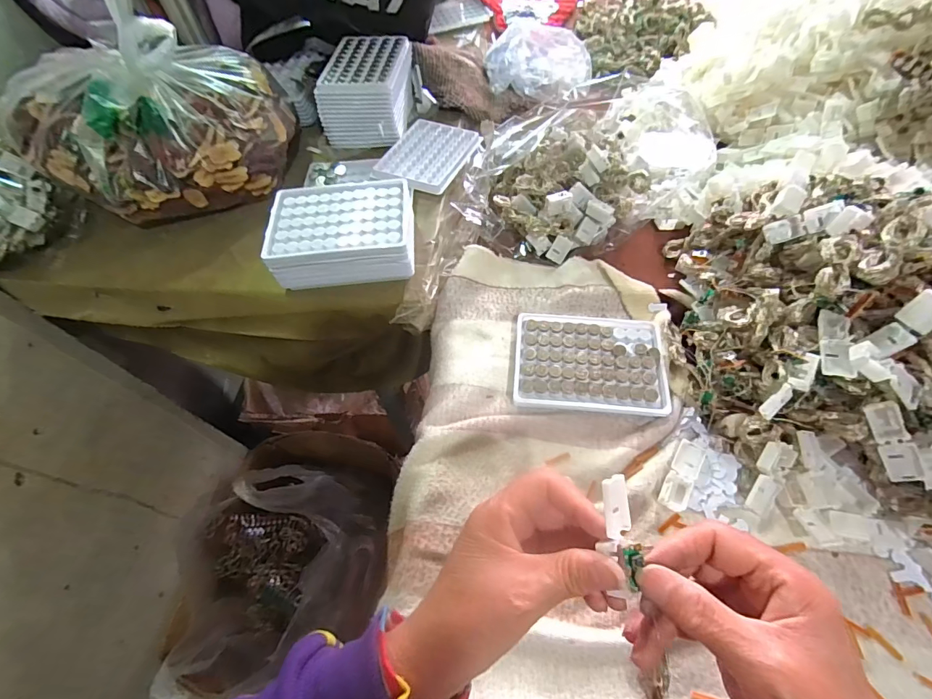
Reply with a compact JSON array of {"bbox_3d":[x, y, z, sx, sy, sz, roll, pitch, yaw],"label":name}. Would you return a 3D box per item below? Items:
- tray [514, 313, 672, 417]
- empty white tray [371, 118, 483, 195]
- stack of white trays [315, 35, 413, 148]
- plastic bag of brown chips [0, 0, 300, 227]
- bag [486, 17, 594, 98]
[{"bbox_3d":[0.110,0.009,0.383,0.128,0.012,0.093,3,59,7],"label":"tray"},{"bbox_3d":[-0.047,-0.232,0.510,0.089,0.017,0.130,17,61,15],"label":"empty white tray"},{"bbox_3d":[-0.120,-0.322,0.536,0.094,0.067,0.140,5,59,8],"label":"stack of white trays"},{"bbox_3d":[-0.331,-0.254,0.458,0.224,0.177,0.234,31,66,22],"label":"plastic bag of brown chips"},{"bbox_3d":[0.102,-0.409,0.612,0.148,0.070,0.093,10,60,11],"label":"bag"}]

